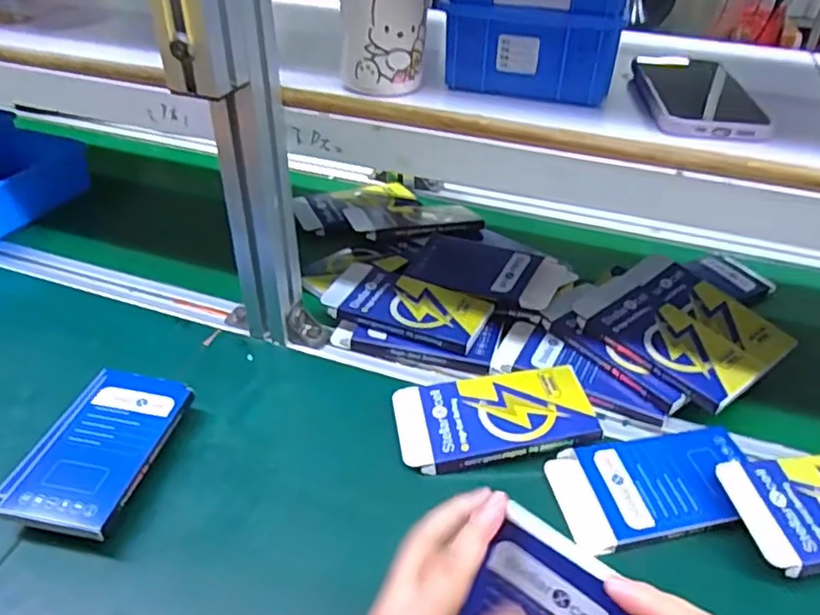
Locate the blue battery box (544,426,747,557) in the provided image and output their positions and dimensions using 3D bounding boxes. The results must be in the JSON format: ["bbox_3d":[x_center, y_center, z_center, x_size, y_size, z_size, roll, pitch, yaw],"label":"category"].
[{"bbox_3d":[0.184,0.131,0.469,0.149,0.019,0.078,-8,38,-11],"label":"blue battery box"}]

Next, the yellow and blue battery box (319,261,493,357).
[{"bbox_3d":[-0.003,-0.005,0.616,0.155,0.012,0.080,16,40,19],"label":"yellow and blue battery box"}]

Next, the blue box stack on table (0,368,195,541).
[{"bbox_3d":[-0.235,0.107,0.479,0.091,0.030,0.143,8,38,9],"label":"blue box stack on table"}]

